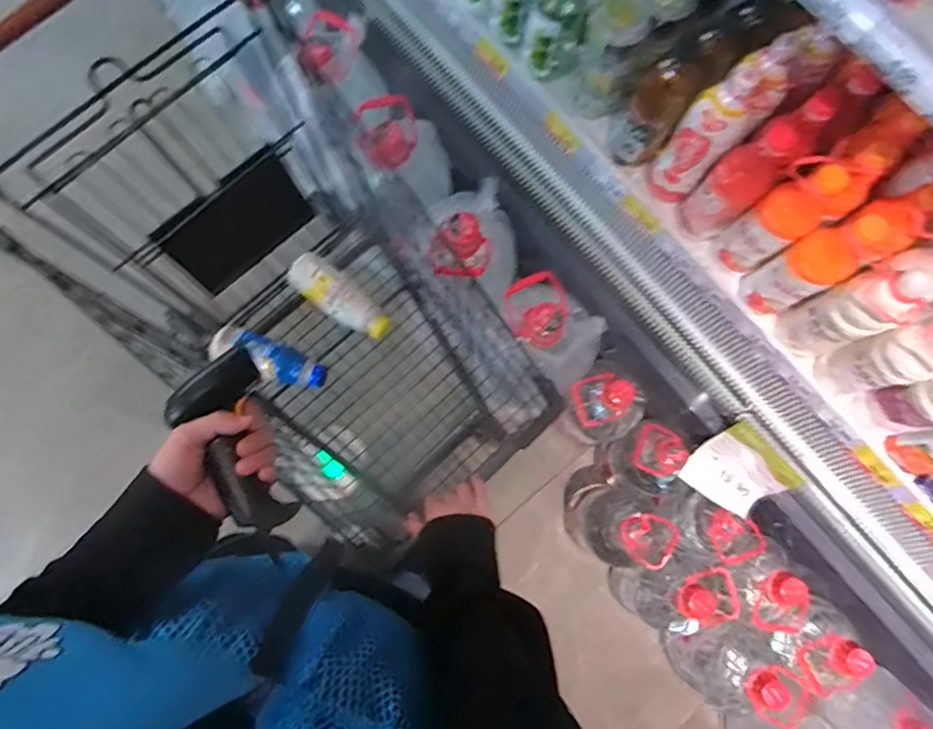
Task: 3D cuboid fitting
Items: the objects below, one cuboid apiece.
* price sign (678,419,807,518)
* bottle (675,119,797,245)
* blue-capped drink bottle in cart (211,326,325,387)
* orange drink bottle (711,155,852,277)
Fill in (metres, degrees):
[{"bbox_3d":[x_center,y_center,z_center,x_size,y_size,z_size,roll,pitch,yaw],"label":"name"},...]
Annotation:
[{"bbox_3d":[0.506,0.204,1.116,0.144,0.014,0.169,48,126,15],"label":"price sign"},{"bbox_3d":[0.449,-0.300,0.995,0.078,0.263,0.088,-40,83,-8],"label":"bottle"},{"bbox_3d":[-0.339,-0.008,1.030,0.191,0.067,0.066,19,80,3],"label":"blue-capped drink bottle in cart"},{"bbox_3d":[0.513,-0.239,0.982,0.101,0.251,0.091,-36,82,-7],"label":"orange drink bottle"}]

